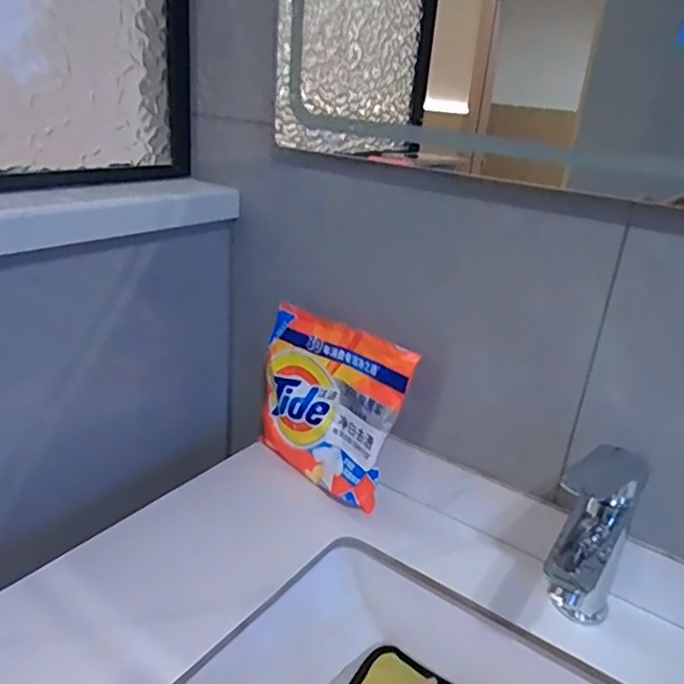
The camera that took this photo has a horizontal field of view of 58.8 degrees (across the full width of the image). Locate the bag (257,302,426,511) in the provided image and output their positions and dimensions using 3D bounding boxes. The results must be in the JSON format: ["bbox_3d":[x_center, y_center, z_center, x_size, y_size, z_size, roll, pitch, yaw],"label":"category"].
[{"bbox_3d":[-0.015,0.070,0.668,0.059,0.180,0.182,-13,29,-38],"label":"bag"}]

